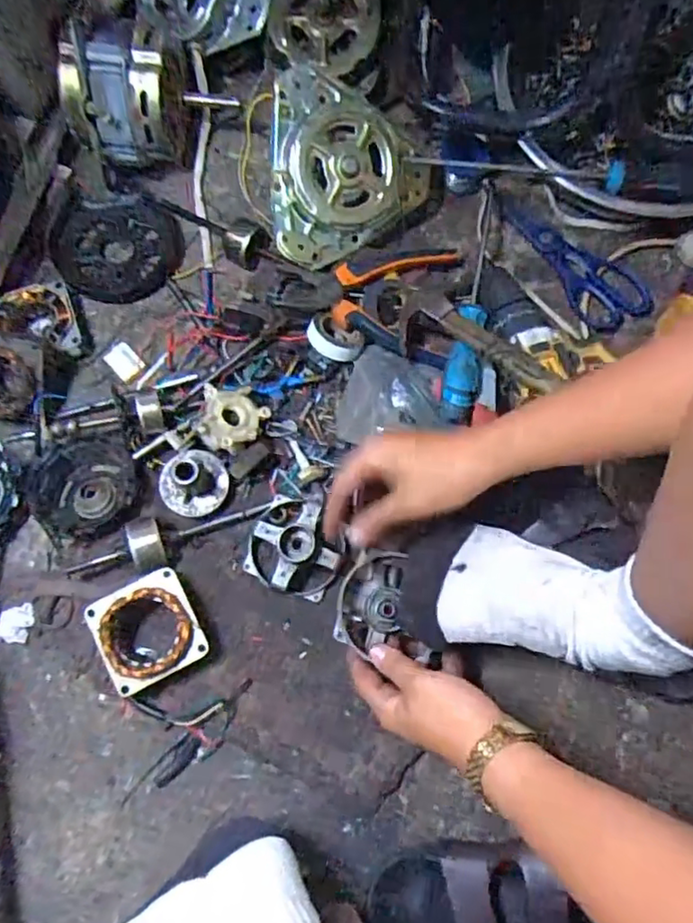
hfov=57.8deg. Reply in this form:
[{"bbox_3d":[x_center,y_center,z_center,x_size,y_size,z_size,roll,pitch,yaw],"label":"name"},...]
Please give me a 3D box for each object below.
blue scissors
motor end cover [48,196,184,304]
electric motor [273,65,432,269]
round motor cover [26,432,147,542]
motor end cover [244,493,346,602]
[{"bbox_3d":[0.239,-0.206,0.649,0.069,0.020,0.167,-34,75,-11],"label":"blue scissors"},{"bbox_3d":[-0.234,-0.218,0.640,0.122,0.019,0.112,-9,72,-4],"label":"motor end cover"},{"bbox_3d":[-0.018,-0.278,0.600,0.150,0.163,0.072,-34,32,17],"label":"electric motor"},{"bbox_3d":[-0.232,0.022,0.551,0.092,0.018,0.089,0,71,-1],"label":"round motor cover"},{"bbox_3d":[-0.040,0.068,0.526,0.078,0.040,0.083,24,73,7],"label":"motor end cover"}]

